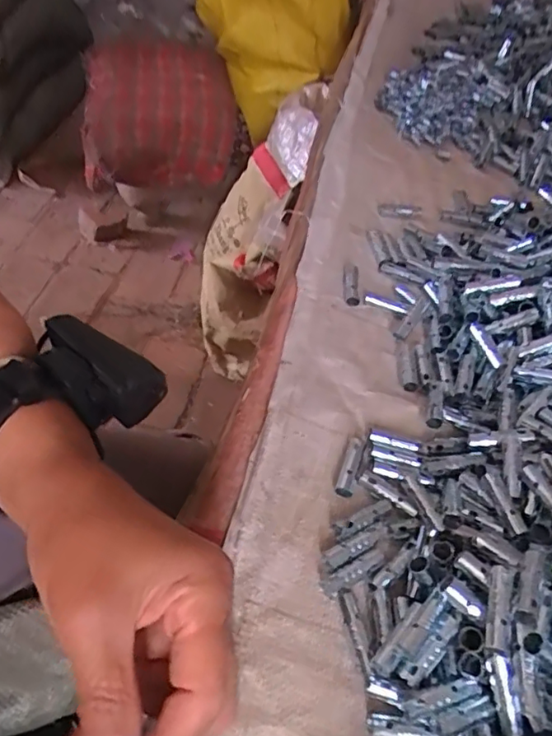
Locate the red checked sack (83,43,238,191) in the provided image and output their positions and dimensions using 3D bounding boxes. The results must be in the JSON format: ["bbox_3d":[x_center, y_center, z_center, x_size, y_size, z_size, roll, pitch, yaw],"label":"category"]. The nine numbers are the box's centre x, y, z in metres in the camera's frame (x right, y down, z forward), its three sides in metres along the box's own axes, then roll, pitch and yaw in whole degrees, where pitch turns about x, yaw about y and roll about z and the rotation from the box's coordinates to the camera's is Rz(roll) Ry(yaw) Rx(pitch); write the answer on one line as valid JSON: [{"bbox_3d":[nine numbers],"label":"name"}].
[{"bbox_3d":[-0.199,-0.432,0.985,0.246,0.166,0.205,-1,50,-9],"label":"red checked sack"}]

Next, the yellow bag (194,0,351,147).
[{"bbox_3d":[0.008,-0.540,0.950,0.257,0.282,0.118,14,50,34],"label":"yellow bag"}]

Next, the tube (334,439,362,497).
[{"bbox_3d":[0.047,0.061,0.355,0.011,0.009,0.038,18,51,9],"label":"tube"}]

